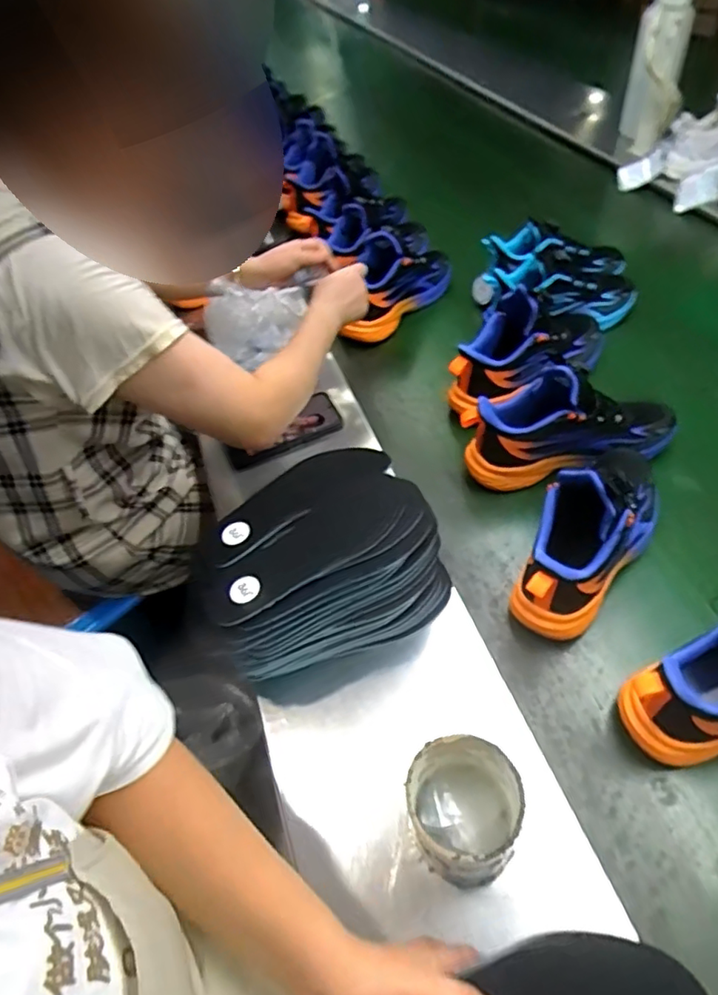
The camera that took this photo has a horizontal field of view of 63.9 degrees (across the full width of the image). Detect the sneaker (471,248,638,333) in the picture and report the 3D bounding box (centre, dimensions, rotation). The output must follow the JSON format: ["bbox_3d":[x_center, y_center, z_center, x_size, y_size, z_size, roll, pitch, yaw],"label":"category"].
[{"bbox_3d":[0.316,-0.331,0.908,0.242,0.105,0.106,2,50,10],"label":"sneaker"}]

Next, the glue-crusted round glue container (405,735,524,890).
[{"bbox_3d":[0.082,0.246,0.448,0.082,0.135,0.072,26,58,27],"label":"glue-crusted round glue container"}]

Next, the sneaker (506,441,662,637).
[{"bbox_3d":[0.251,0.026,0.609,0.091,0.152,0.262,32,60,30],"label":"sneaker"}]

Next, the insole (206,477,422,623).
[{"bbox_3d":[-0.041,0.042,0.553,0.218,0.009,0.081,-27,50,-11],"label":"insole"}]

